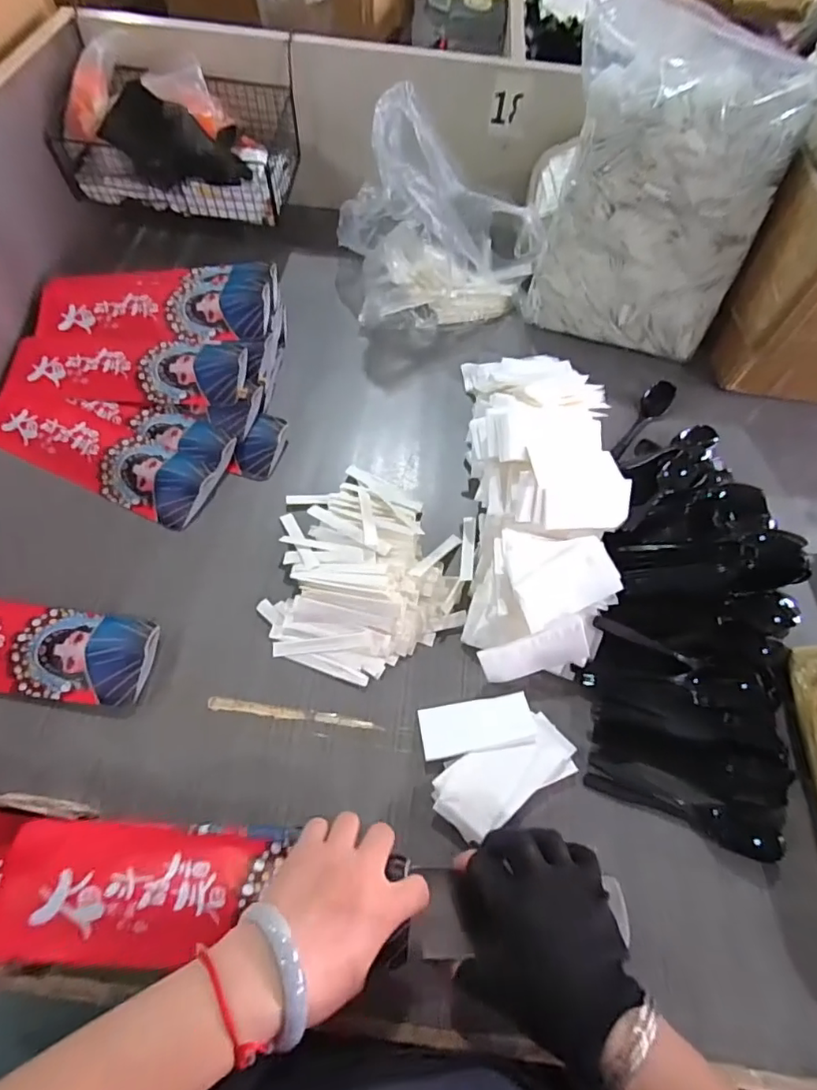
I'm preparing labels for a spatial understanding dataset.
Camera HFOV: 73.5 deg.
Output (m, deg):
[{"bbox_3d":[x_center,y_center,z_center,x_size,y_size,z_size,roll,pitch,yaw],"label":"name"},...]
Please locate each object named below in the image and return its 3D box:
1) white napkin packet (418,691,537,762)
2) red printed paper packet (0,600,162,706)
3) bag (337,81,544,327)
[{"bbox_3d":[0.059,0.157,0.477,0.095,0.016,0.044,-7,63,-7],"label":"white napkin packet"},{"bbox_3d":[-0.365,0.089,0.487,0.275,0.017,0.078,8,62,0],"label":"red printed paper packet"},{"bbox_3d":[0.038,-0.393,0.666,0.232,0.203,0.138,-4,62,-6],"label":"bag"}]

